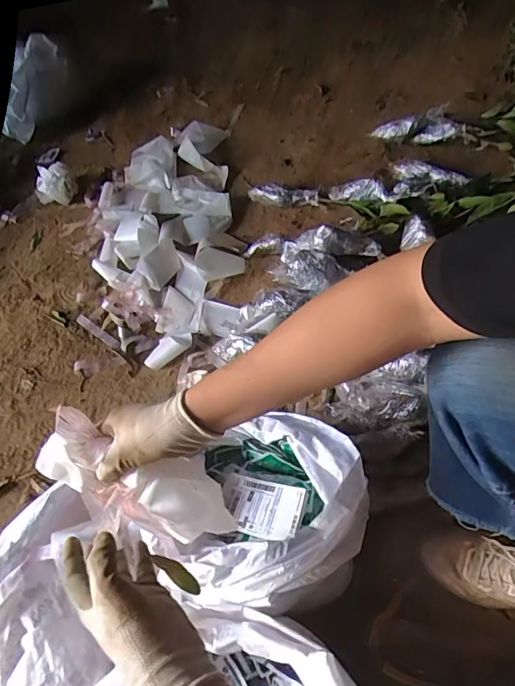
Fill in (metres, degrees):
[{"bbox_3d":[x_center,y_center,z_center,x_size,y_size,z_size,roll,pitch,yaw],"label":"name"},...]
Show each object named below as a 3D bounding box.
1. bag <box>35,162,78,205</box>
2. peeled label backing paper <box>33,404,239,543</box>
[{"bbox_3d":[-0.562,-0.443,1.259,0.094,0.103,0.068,13,58,17],"label":"bag"},{"bbox_3d":[-0.124,0.146,0.471,0.202,0.060,0.074,24,56,-2],"label":"peeled label backing paper"}]

